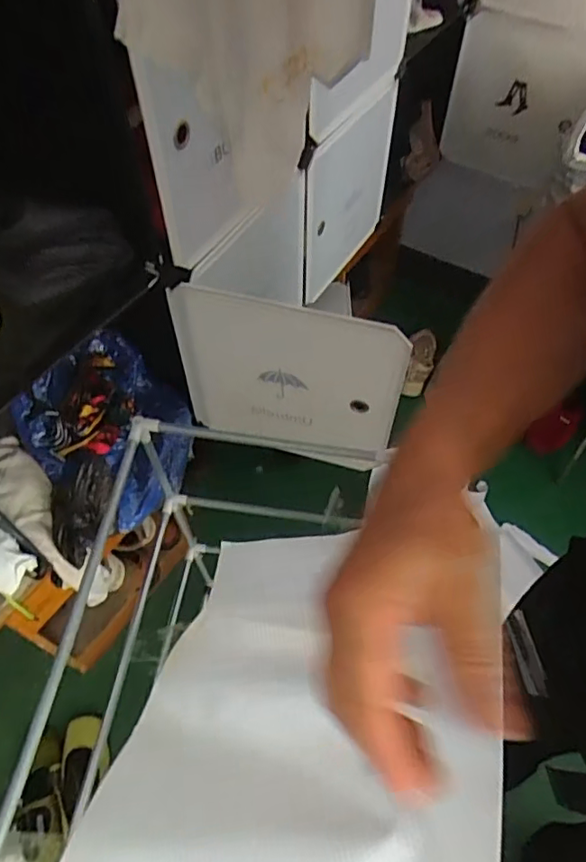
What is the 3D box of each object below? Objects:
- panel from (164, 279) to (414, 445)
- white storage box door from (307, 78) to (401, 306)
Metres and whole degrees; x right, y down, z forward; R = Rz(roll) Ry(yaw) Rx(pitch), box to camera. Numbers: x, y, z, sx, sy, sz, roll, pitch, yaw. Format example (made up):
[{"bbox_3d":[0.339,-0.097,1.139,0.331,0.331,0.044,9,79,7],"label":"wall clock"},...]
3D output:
[{"bbox_3d":[-0.012,-0.077,0.841,0.333,0.287,0.027,14,57,10],"label":"panel"},{"bbox_3d":[0.112,-0.469,1.124,0.017,0.366,0.311,32,65,16],"label":"white storage box door"}]

